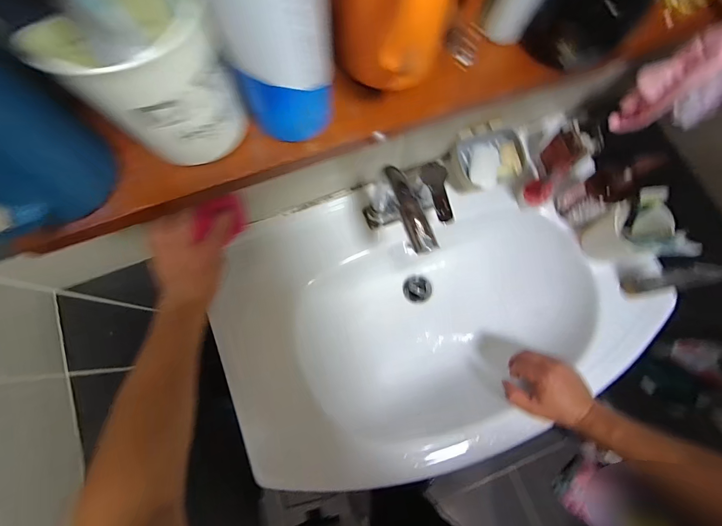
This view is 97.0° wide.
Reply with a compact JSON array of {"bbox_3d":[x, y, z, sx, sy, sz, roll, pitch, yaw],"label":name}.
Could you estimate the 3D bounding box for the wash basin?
[{"bbox_3d":[0.123,0.083,0.609,0.714,0.188,0.457,-24,77,-7],"label":"wash basin"}]

